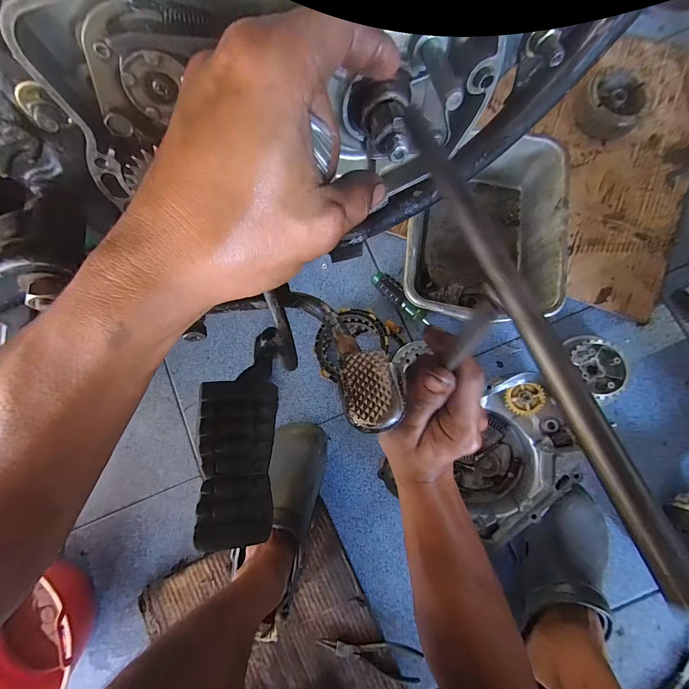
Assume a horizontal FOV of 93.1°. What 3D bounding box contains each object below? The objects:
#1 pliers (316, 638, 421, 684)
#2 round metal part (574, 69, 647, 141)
[{"bbox_3d":[0.037,0.436,0.458,0.145,0.011,0.041,17,83,5],"label":"pliers"},{"bbox_3d":[0.450,-0.404,0.559,0.097,0.053,0.089,0,82,2],"label":"round metal part"}]

